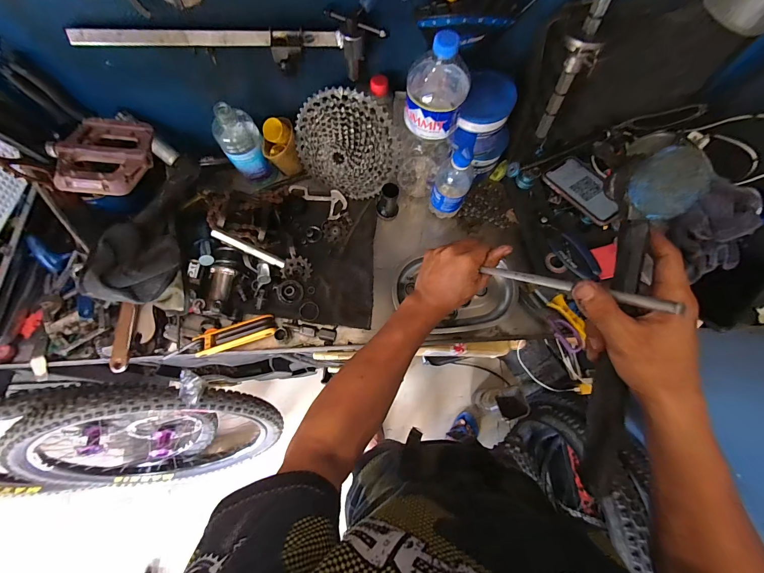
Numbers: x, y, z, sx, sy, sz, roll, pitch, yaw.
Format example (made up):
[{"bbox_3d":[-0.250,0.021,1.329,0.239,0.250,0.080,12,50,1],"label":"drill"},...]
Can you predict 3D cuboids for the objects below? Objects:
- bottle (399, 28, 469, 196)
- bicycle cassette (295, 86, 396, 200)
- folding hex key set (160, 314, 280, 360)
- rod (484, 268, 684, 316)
[{"bbox_3d":[0.079,-0.265,0.549,0.085,0.305,0.105,9,73,3],"label":"bottle"},{"bbox_3d":[-0.070,-0.243,0.600,0.191,0.188,0.046,14,44,5],"label":"bicycle cassette"},{"bbox_3d":[-0.273,0.089,0.569,0.177,0.030,0.040,-18,74,-6],"label":"folding hex key set"},{"bbox_3d":[0.176,-0.002,0.334,0.010,0.198,0.008,-43,116,-12],"label":"rod"}]

